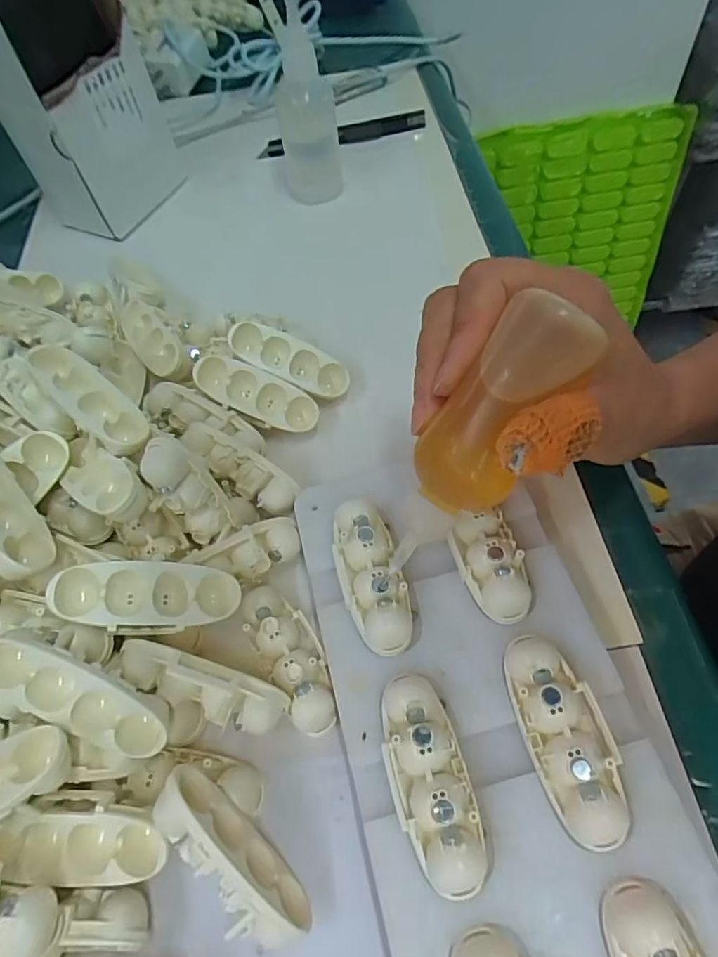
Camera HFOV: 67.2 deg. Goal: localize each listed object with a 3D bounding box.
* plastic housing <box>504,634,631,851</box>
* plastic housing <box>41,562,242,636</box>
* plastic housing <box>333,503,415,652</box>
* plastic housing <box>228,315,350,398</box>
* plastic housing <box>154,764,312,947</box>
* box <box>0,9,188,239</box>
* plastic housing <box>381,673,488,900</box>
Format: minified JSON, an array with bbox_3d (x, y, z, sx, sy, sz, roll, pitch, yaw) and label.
[{"bbox_3d":[0.068,0.083,0.178,0.024,0.016,0.062,-14,58,-3],"label":"plastic housing"},{"bbox_3d":[-0.079,0.045,0.202,0.064,0.017,0.024,5,57,-21],"label":"plastic housing"},{"bbox_3d":[0.004,0.036,0.210,0.023,0.019,0.059,-14,58,-3],"label":"plastic housing"},{"bbox_3d":[-0.037,-0.060,0.282,0.063,0.018,0.027,27,63,-5],"label":"plastic housing"},{"bbox_3d":[-0.042,0.121,0.173,0.019,0.030,0.061,-43,90,-19],"label":"plastic housing"},{"bbox_3d":[-0.182,-0.239,0.357,0.064,0.136,0.088,16,61,15],"label":"box"},{"bbox_3d":[0.023,0.095,0.175,0.025,0.016,0.062,-15,58,-3],"label":"plastic housing"}]

